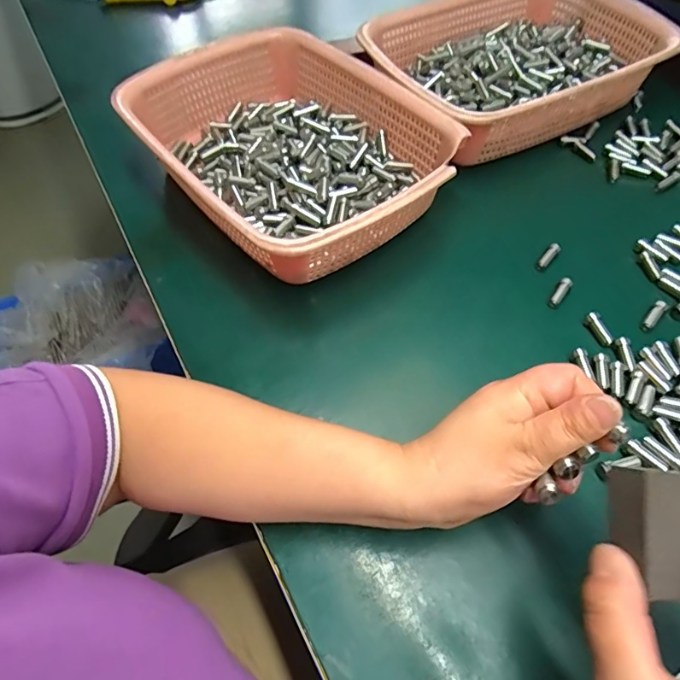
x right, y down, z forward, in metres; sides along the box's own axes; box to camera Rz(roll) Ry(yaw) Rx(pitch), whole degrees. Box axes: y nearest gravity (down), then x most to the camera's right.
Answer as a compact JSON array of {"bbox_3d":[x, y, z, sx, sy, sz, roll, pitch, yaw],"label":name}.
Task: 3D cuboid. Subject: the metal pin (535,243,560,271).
[{"bbox_3d":[0.177,-0.071,0.408,0.009,0.009,0.027,36,65,24],"label":"metal pin"}]

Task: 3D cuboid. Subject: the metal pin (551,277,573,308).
[{"bbox_3d":[0.180,-0.039,0.389,0.009,0.007,0.030,30,62,21],"label":"metal pin"}]

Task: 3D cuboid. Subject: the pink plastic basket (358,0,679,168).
[{"bbox_3d":[0.181,-0.298,0.519,0.291,0.068,0.212,-26,59,-14],"label":"pink plastic basket"}]

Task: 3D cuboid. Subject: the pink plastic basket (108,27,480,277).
[{"bbox_3d":[-0.047,-0.175,0.444,0.215,0.075,0.284,-36,62,-20],"label":"pink plastic basket"}]

